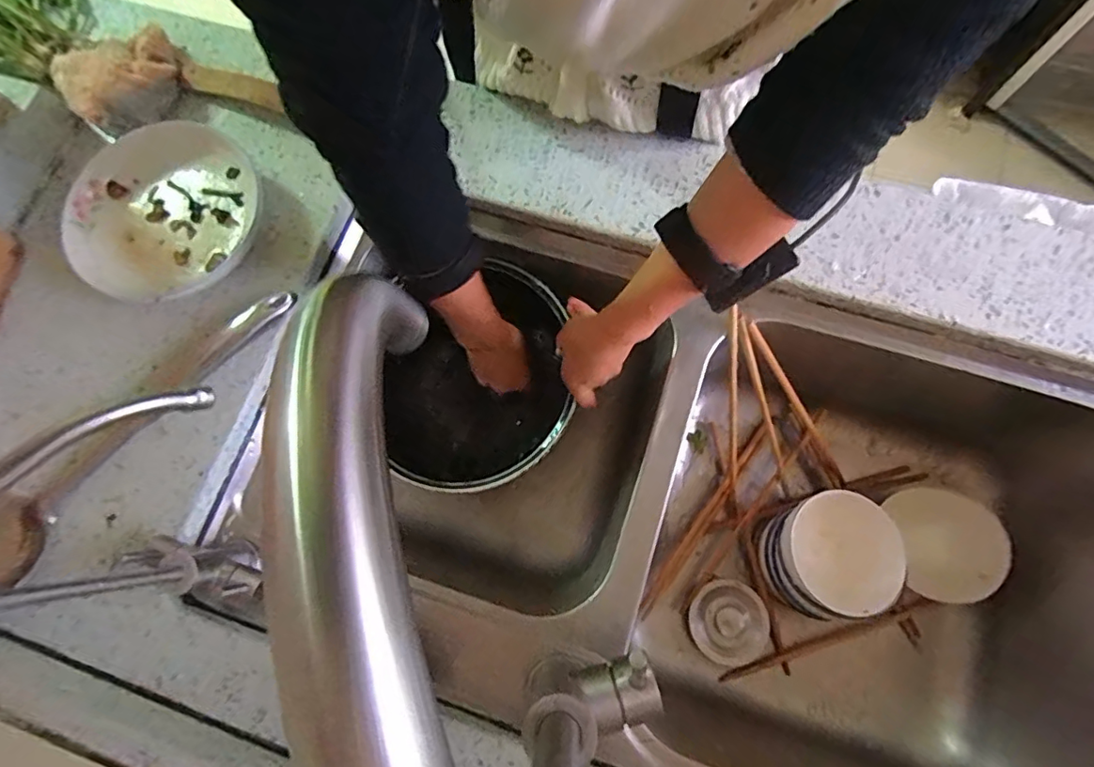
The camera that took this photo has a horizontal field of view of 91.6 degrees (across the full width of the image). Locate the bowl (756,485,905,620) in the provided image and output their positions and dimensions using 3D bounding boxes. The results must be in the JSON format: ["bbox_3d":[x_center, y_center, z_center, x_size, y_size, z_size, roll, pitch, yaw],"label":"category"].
[{"bbox_3d":[0.283,0.172,0.541,0.107,0.077,0.106,0,75,2],"label":"bowl"}]

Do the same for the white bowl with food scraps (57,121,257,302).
[{"bbox_3d":[-0.338,-0.148,0.475,0.159,0.033,0.162,0,75,2],"label":"white bowl with food scraps"}]

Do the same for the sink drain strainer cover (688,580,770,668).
[{"bbox_3d":[0.197,0.258,0.575,0.082,0.024,0.082,37,79,11],"label":"sink drain strainer cover"}]

